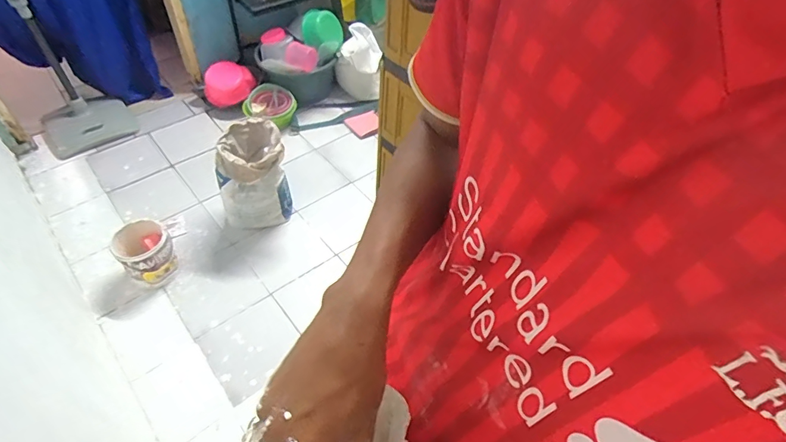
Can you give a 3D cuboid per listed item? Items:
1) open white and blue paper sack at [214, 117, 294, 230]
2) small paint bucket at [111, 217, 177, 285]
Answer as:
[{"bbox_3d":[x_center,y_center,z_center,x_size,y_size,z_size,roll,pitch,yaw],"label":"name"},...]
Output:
[{"bbox_3d":[-0.514,-0.148,1.675,0.242,0.389,0.206,-12,52,-15],"label":"open white and blue paper sack"},{"bbox_3d":[-0.854,0.101,1.560,0.168,0.162,0.174,3,50,-3],"label":"small paint bucket"}]

